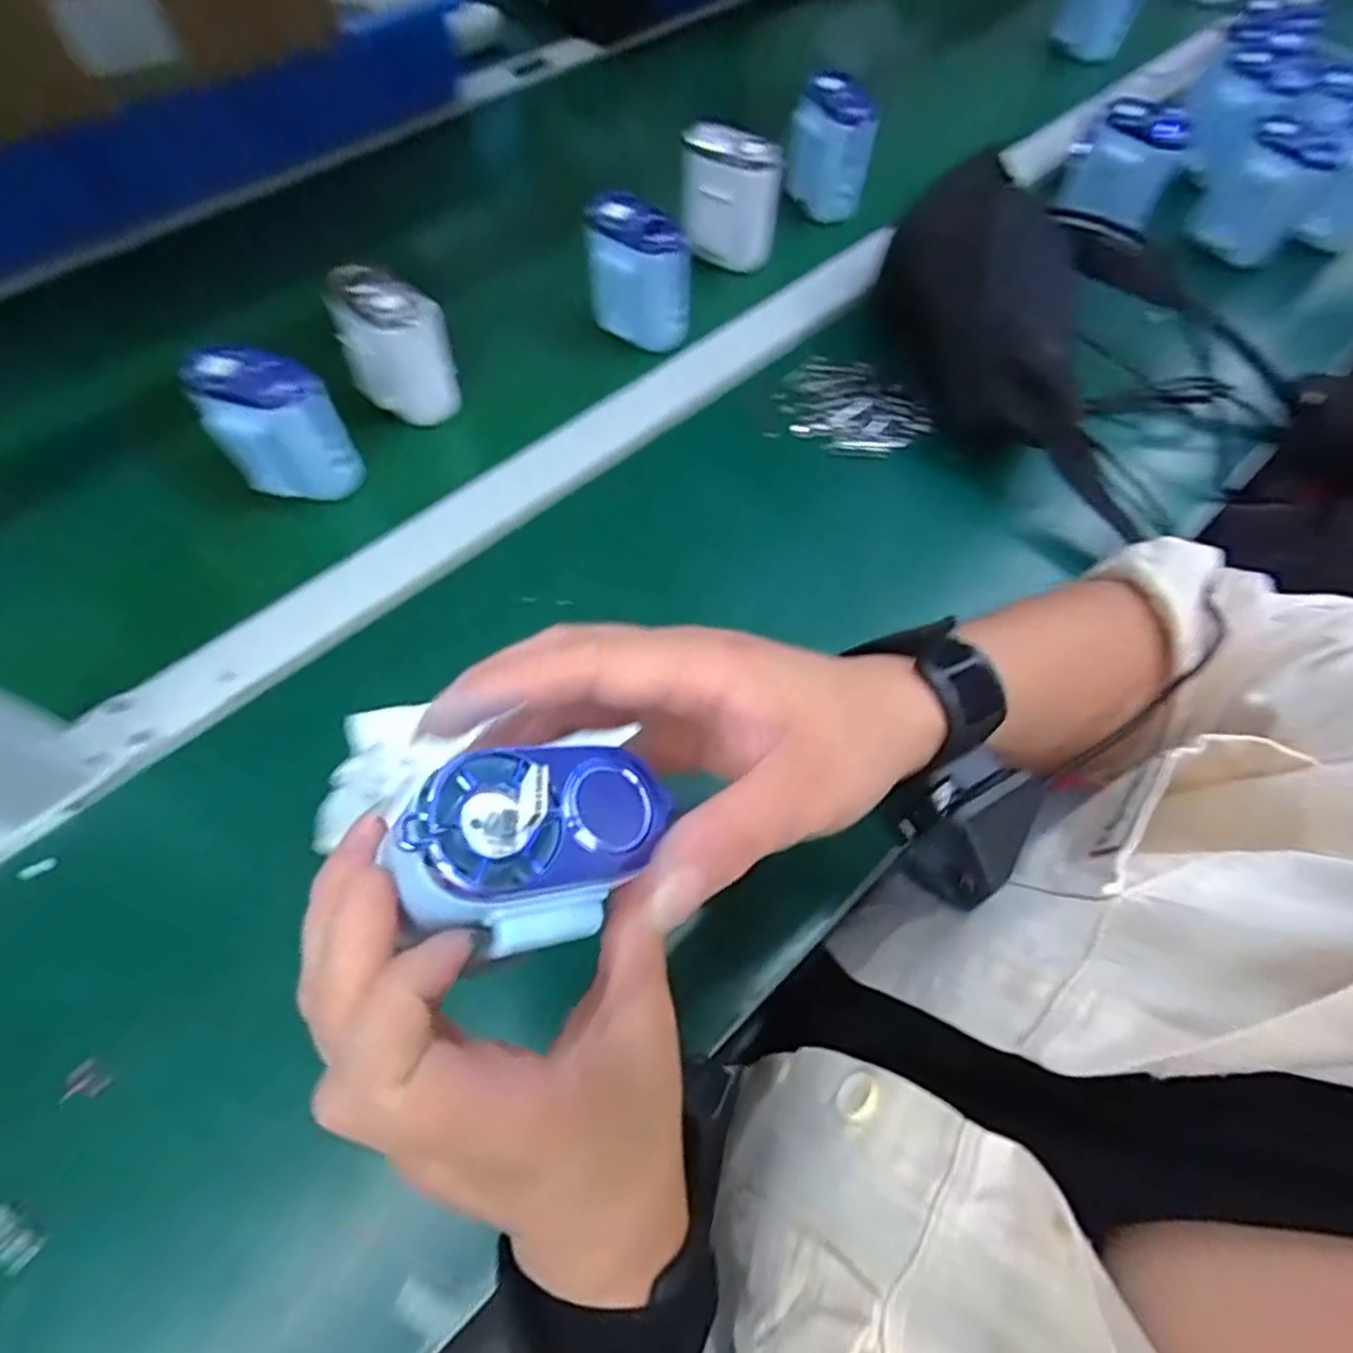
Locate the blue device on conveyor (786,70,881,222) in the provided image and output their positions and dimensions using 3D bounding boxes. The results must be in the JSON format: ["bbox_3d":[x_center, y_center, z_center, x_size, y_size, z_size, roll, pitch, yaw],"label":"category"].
[{"bbox_3d":[0.128,-0.439,0.565,0.067,0.085,0.048,13,63,3],"label":"blue device on conveyor"}]

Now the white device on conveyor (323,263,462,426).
[{"bbox_3d":[-0.184,-0.218,0.450,0.063,0.081,0.053,-18,66,-12],"label":"white device on conveyor"}]

